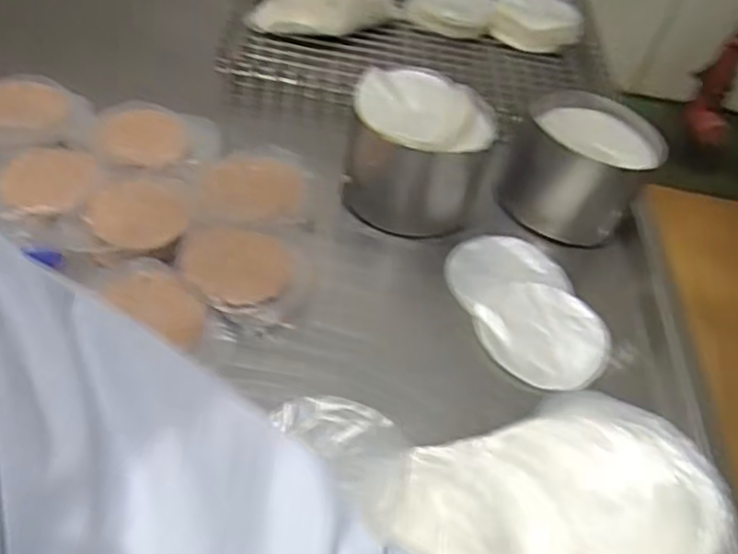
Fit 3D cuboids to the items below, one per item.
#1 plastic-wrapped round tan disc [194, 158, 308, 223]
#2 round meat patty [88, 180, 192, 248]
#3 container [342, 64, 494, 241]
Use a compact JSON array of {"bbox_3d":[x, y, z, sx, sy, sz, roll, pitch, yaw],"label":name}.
[{"bbox_3d":[-0.115,-0.087,0.680,0.101,0.018,0.084,-3,48,-14],"label":"plastic-wrapped round tan disc"},{"bbox_3d":[-0.213,-0.061,0.639,0.084,0.014,0.089,5,46,-6],"label":"round meat patty"},{"bbox_3d":[0.050,-0.125,0.706,0.137,0.117,0.137,13,46,2],"label":"container"}]

